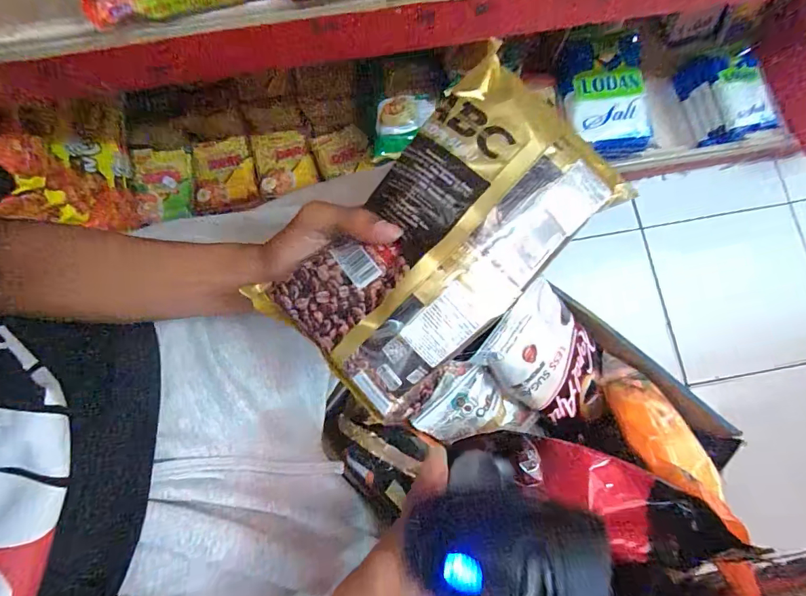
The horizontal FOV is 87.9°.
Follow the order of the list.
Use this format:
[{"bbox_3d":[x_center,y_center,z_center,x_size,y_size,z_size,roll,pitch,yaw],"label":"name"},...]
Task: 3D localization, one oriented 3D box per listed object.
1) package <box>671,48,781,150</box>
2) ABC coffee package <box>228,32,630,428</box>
[{"bbox_3d":[0.570,-0.355,0.757,0.100,0.108,0.170,-8,79,-2],"label":"package"},{"bbox_3d":[0.023,-0.037,0.249,0.201,0.041,0.119,-44,82,-8],"label":"ABC coffee package"}]

